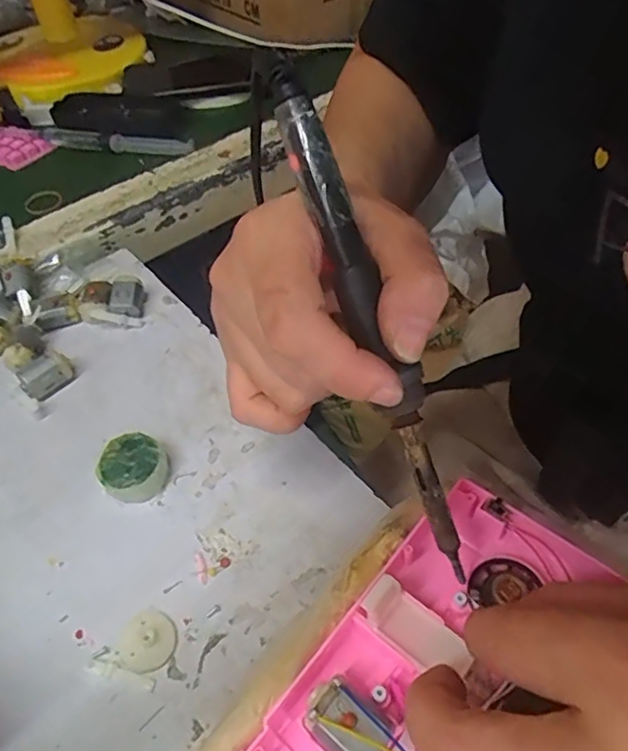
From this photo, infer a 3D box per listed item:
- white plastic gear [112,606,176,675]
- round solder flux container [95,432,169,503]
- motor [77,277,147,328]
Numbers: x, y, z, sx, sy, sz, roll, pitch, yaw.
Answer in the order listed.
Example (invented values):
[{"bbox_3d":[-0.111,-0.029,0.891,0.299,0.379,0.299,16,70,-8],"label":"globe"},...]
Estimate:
[{"bbox_3d":[-0.071,0.112,0.247,0.024,0.007,0.024,-2,48,2],"label":"white plastic gear"},{"bbox_3d":[-0.092,0.048,0.297,0.032,0.018,0.031,-2,48,2],"label":"round solder flux container"},{"bbox_3d":[-0.131,-0.047,0.377,0.041,0.019,0.030,-1,48,3],"label":"motor"}]

